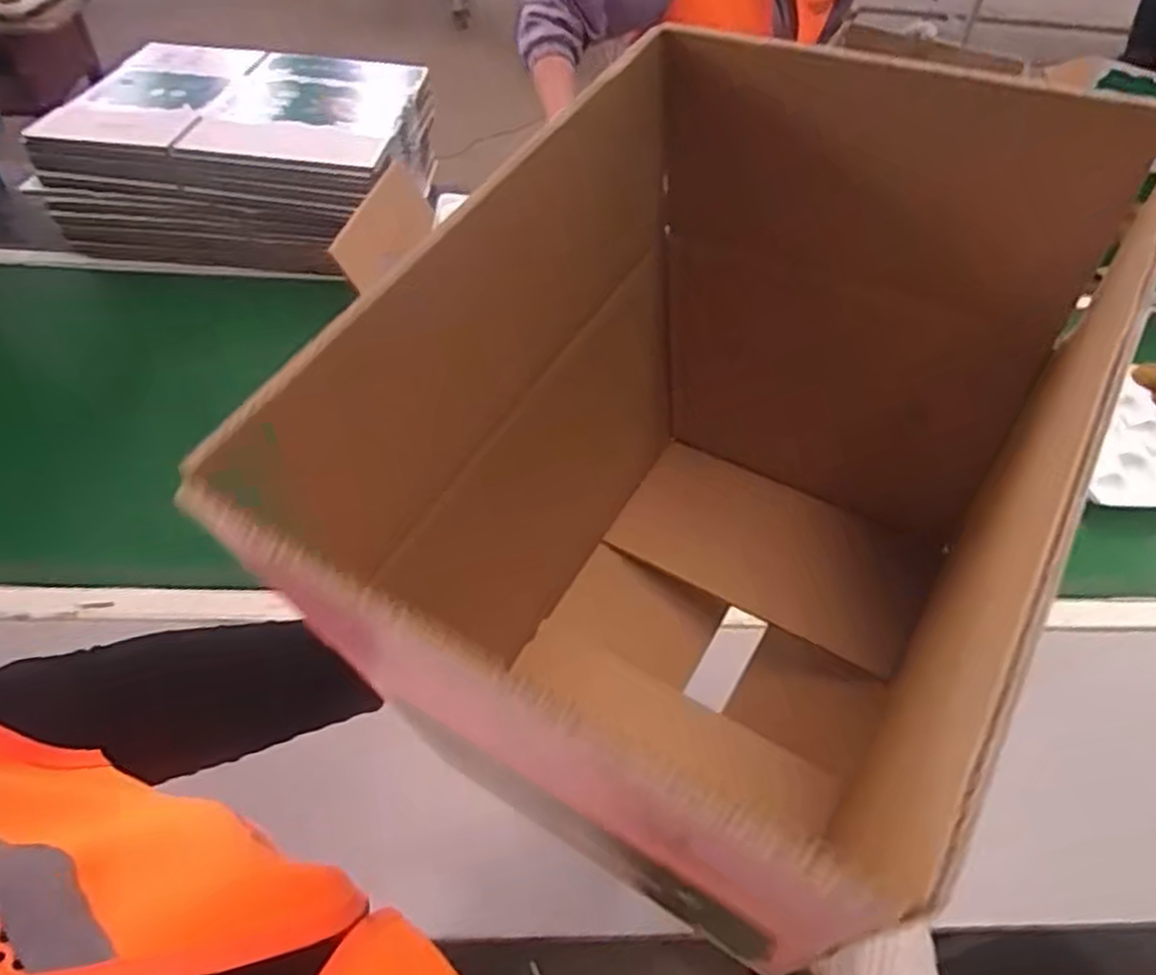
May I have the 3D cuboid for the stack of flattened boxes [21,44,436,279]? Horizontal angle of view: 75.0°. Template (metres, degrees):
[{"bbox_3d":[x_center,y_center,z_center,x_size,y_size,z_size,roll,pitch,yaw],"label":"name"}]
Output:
[{"bbox_3d":[-0.564,-0.603,1.350,0.556,0.181,0.489,9,48,3],"label":"stack of flattened boxes"}]

